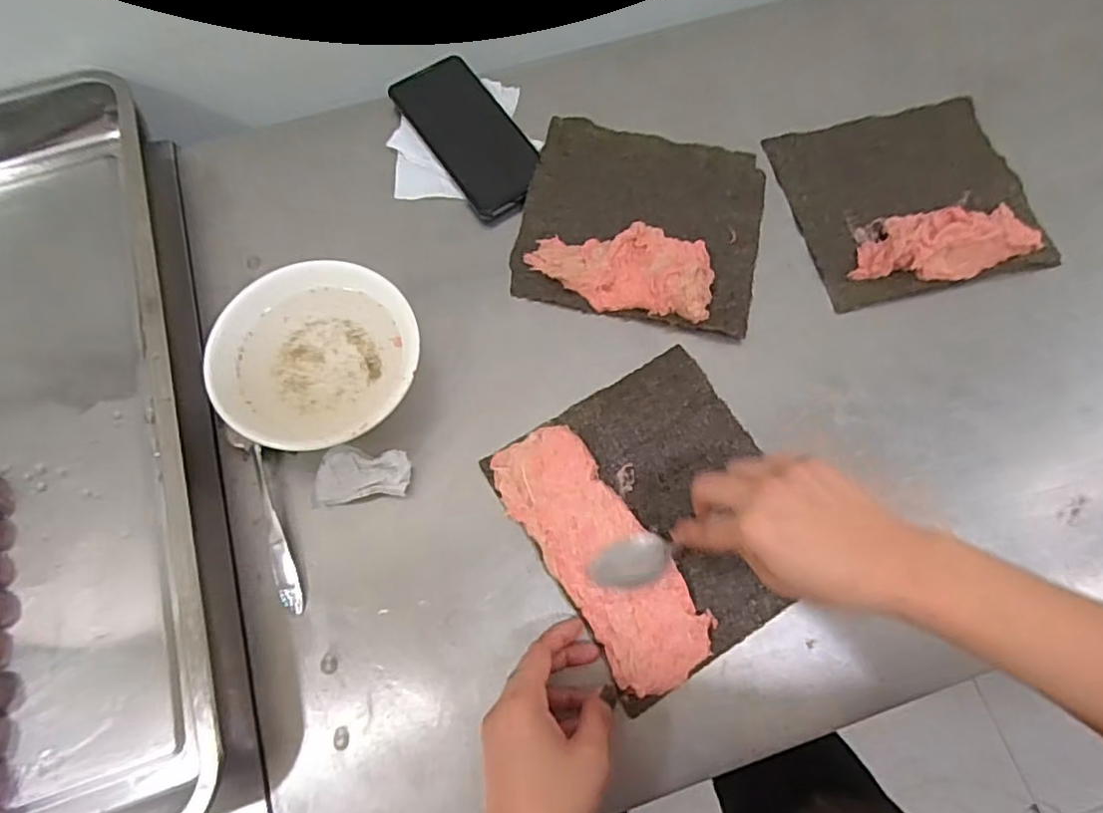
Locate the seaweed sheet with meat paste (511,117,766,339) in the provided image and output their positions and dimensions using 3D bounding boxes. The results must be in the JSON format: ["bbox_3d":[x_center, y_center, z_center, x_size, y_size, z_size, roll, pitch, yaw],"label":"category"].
[{"bbox_3d":[0.077,-0.159,0.523,0.194,0.022,0.173,13,70,5],"label":"seaweed sheet with meat paste"}]

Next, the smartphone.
[{"bbox_3d":[-0.073,-0.242,0.556,0.073,0.015,0.166,-33,73,-12],"label":"smartphone"}]

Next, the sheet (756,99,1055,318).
[{"bbox_3d":[0.307,-0.184,0.530,0.199,0.028,0.177,-12,70,-5],"label":"sheet"}]

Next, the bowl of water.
[{"bbox_3d":[-0.169,-0.033,0.464,0.140,0.047,0.143,0,69,0],"label":"bowl of water"}]

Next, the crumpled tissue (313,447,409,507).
[{"bbox_3d":[-0.136,0.047,0.450,0.068,0.016,0.041,-6,70,-3],"label":"crumpled tissue"}]

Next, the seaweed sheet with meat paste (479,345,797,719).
[{"bbox_3d":[0.077,0.076,0.446,0.181,0.011,0.199,-30,72,-11],"label":"seaweed sheet with meat paste"}]

